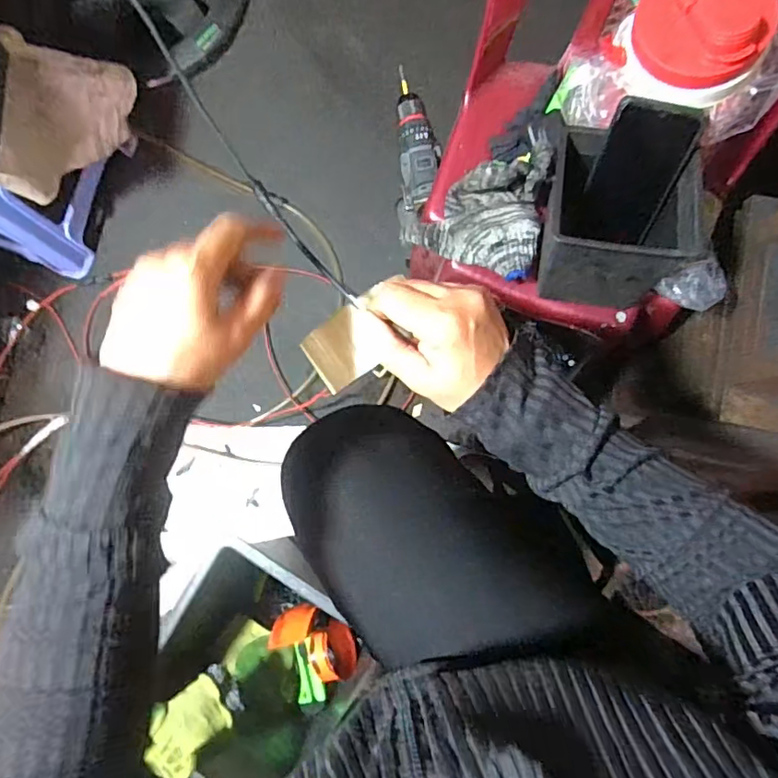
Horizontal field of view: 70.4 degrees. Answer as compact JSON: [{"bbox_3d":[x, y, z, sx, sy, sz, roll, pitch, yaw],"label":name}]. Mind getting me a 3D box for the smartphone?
[{"bbox_3d":[0.237,-0.205,0.534,0.075,0.134,0.015,12,44,4],"label":"smartphone"}]

